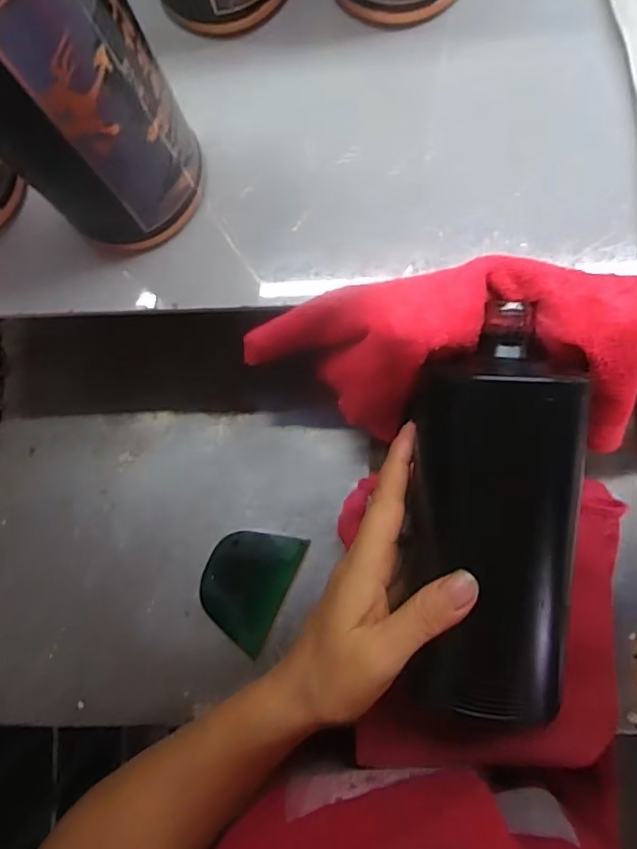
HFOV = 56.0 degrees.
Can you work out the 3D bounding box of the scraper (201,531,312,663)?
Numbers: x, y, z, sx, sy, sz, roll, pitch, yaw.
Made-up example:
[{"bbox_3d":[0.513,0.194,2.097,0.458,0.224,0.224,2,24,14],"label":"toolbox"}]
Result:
[{"bbox_3d":[-0.049,0.106,0.403,0.056,0.007,0.078,25,83,6],"label":"scraper"}]

